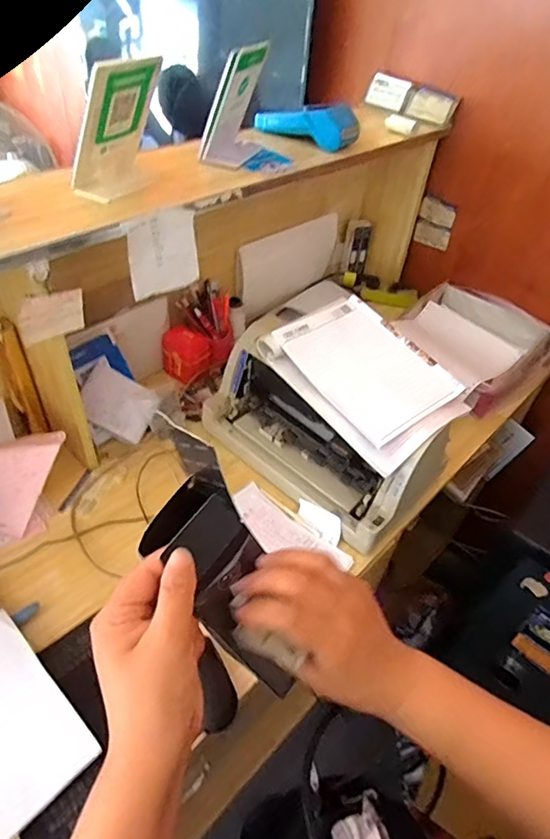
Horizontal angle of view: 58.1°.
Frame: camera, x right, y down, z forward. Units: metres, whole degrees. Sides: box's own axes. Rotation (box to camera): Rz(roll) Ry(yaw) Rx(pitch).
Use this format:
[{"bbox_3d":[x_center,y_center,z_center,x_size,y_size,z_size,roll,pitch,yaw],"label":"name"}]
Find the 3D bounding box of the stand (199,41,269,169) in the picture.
[{"bbox_3d":[-0.053,-0.491,0.769,0.063,0.163,0.139,21,45,0],"label":"stand"}]

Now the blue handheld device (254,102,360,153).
[{"bbox_3d":[0.061,-0.535,0.894,0.186,0.064,0.078,25,48,18],"label":"blue handheld device"}]

